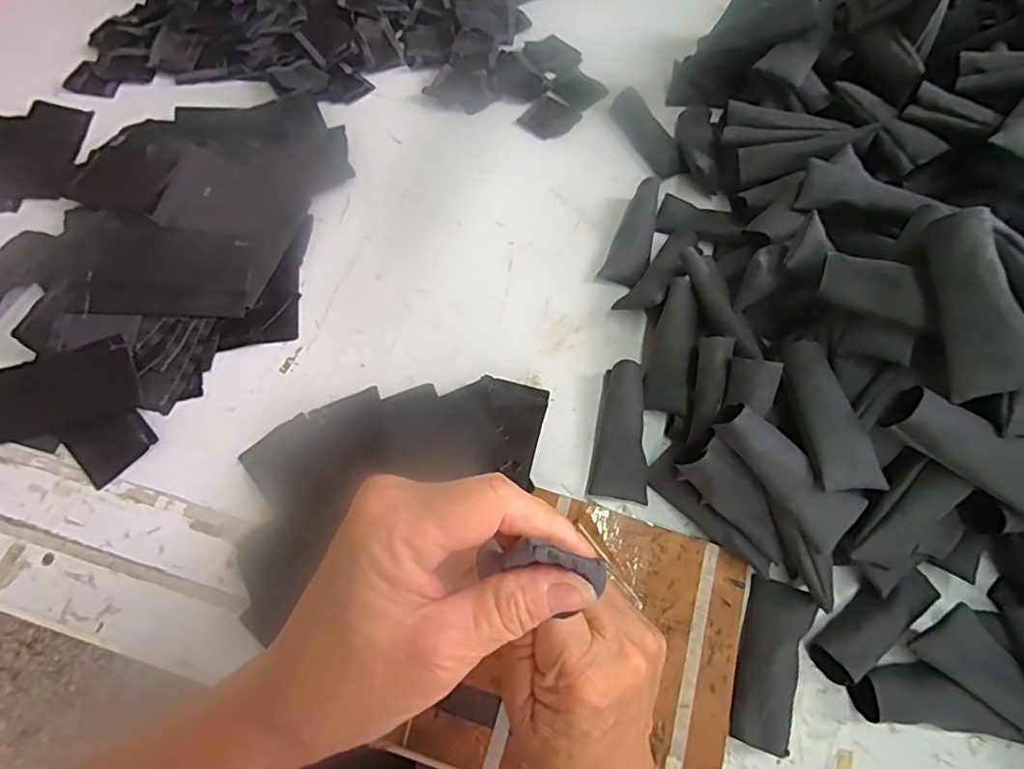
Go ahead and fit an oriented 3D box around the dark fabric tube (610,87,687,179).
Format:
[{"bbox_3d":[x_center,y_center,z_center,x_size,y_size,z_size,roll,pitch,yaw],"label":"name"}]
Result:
[{"bbox_3d":[0.136,-0.255,0.557,0.035,0.023,0.107,-20,67,-13],"label":"dark fabric tube"}]

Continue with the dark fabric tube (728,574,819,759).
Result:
[{"bbox_3d":[0.170,0.179,0.355,0.039,0.012,0.100,22,65,7],"label":"dark fabric tube"}]

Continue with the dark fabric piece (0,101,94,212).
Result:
[{"bbox_3d":[-0.448,-0.212,0.509,0.091,0.010,0.123,-5,64,-6],"label":"dark fabric piece"}]

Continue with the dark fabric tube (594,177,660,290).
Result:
[{"bbox_3d":[0.115,-0.137,0.502,0.037,0.028,0.104,23,65,8],"label":"dark fabric tube"}]

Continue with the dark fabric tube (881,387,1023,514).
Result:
[{"bbox_3d":[0.277,0.041,0.330,0.105,0.041,0.037,29,66,9],"label":"dark fabric tube"}]

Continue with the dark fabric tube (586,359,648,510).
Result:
[{"bbox_3d":[0.085,0.035,0.420,0.042,0.032,0.101,9,64,1],"label":"dark fabric tube"}]

